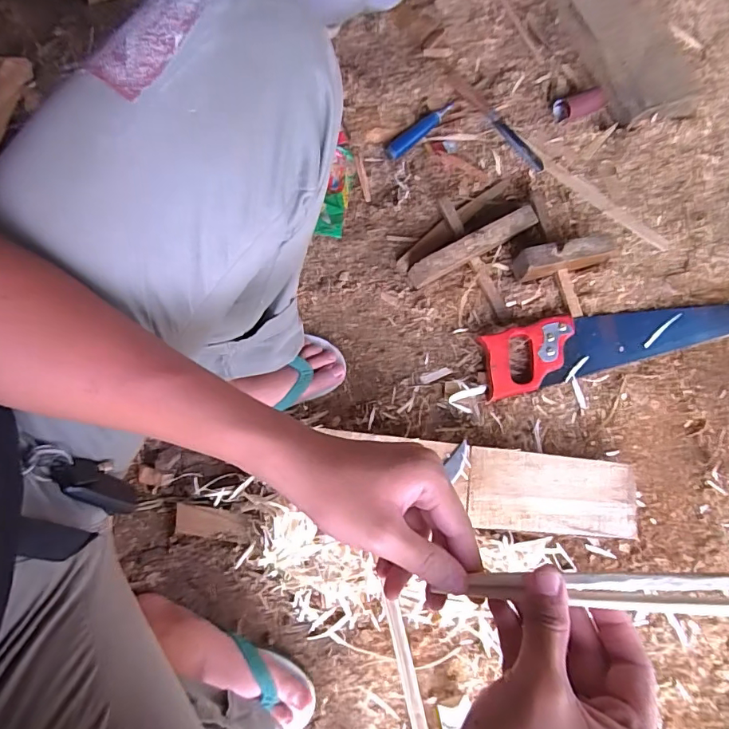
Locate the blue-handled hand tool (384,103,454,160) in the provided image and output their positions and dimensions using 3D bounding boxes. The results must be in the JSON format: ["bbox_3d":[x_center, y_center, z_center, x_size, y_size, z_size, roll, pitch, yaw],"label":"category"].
[{"bbox_3d":[0.089,-0.374,0.758,0.141,0.016,0.025,-42,79,-9],"label":"blue-handled hand tool"}]

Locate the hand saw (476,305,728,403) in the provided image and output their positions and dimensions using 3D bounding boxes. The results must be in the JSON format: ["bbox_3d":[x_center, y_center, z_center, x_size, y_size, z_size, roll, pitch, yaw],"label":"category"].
[{"bbox_3d":[0.374,-0.043,0.662,0.432,0.026,0.085,-13,76,-2],"label":"hand saw"}]

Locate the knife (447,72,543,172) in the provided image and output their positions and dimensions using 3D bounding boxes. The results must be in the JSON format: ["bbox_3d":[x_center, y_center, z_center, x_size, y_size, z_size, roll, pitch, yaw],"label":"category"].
[{"bbox_3d":[0.209,-0.391,0.766,0.026,0.007,0.223,-36,78,-8],"label":"knife"}]

